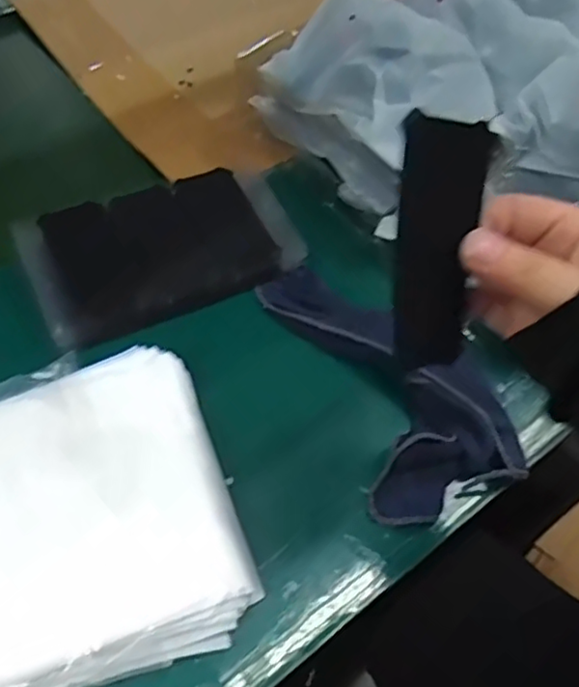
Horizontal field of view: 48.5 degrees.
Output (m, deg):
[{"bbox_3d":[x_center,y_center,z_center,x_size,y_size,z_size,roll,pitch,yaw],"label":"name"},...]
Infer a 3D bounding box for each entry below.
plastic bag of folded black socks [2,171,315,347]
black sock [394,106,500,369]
[{"bbox_3d":[-0.091,-0.068,0.477,0.188,0.028,0.119,-23,62,-18],"label":"plastic bag of folded black socks"},{"bbox_3d":[0.059,-0.039,0.257,0.041,0.095,0.007,-3,14,-27],"label":"black sock"}]

